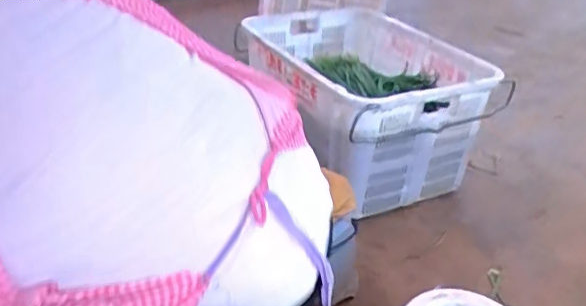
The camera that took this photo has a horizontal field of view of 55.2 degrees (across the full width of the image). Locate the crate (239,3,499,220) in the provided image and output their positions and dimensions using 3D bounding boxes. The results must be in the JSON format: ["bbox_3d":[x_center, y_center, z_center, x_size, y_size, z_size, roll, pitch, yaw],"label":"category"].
[{"bbox_3d":[0.165,-0.139,1.558,0.506,0.324,0.559,-12,33,-24],"label":"crate"}]

